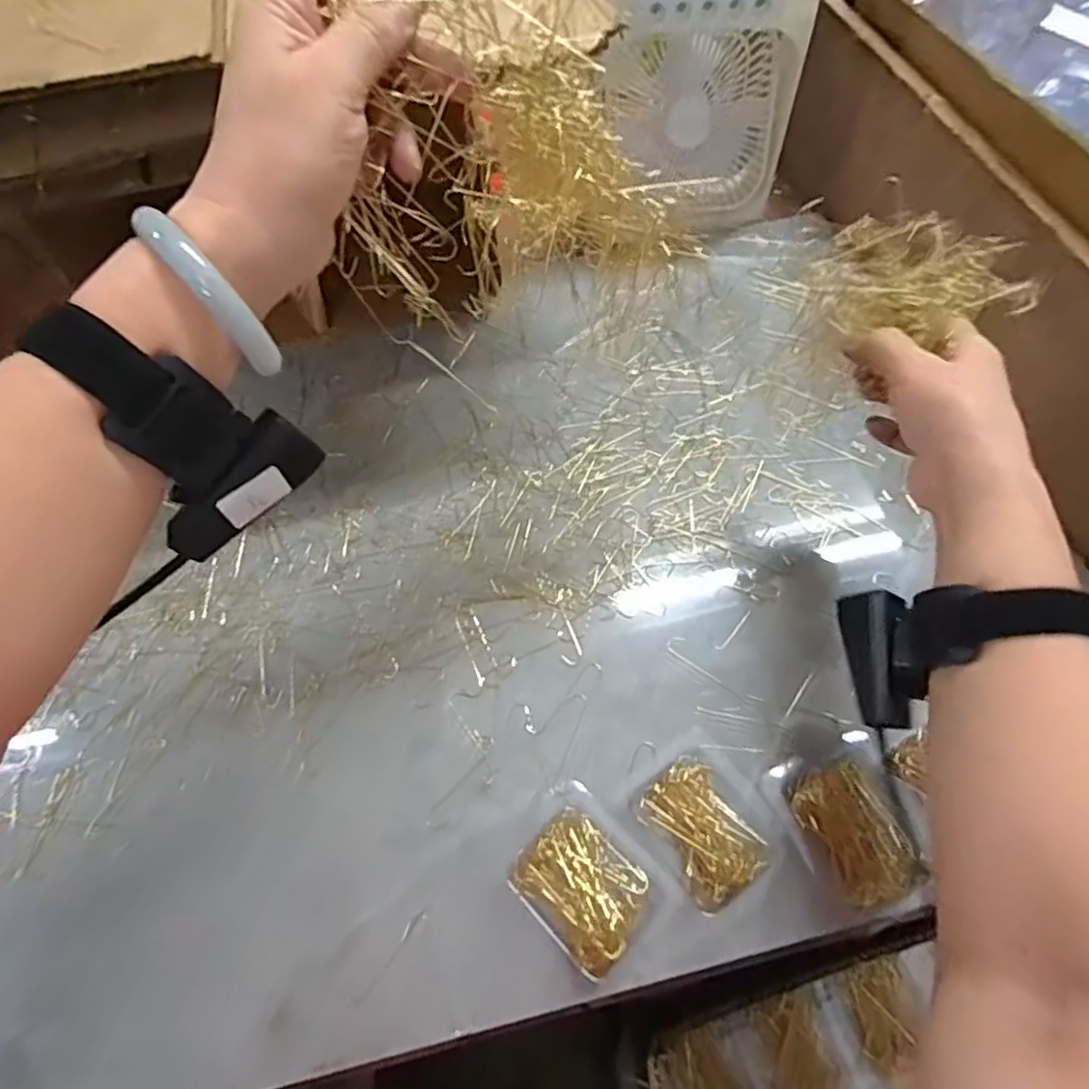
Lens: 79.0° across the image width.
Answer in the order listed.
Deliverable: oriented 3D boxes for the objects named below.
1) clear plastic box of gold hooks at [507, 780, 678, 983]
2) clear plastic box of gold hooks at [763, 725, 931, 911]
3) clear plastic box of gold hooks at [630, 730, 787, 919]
[{"bbox_3d":[0.025,0.187,0.371,0.068,0.022,0.082,-41,65,-20],"label":"clear plastic box of gold hooks"},{"bbox_3d":[0.174,0.157,0.375,0.063,0.018,0.087,-20,60,-9],"label":"clear plastic box of gold hooks"},{"bbox_3d":[0.093,0.158,0.383,0.066,0.019,0.084,-31,62,-15],"label":"clear plastic box of gold hooks"}]

